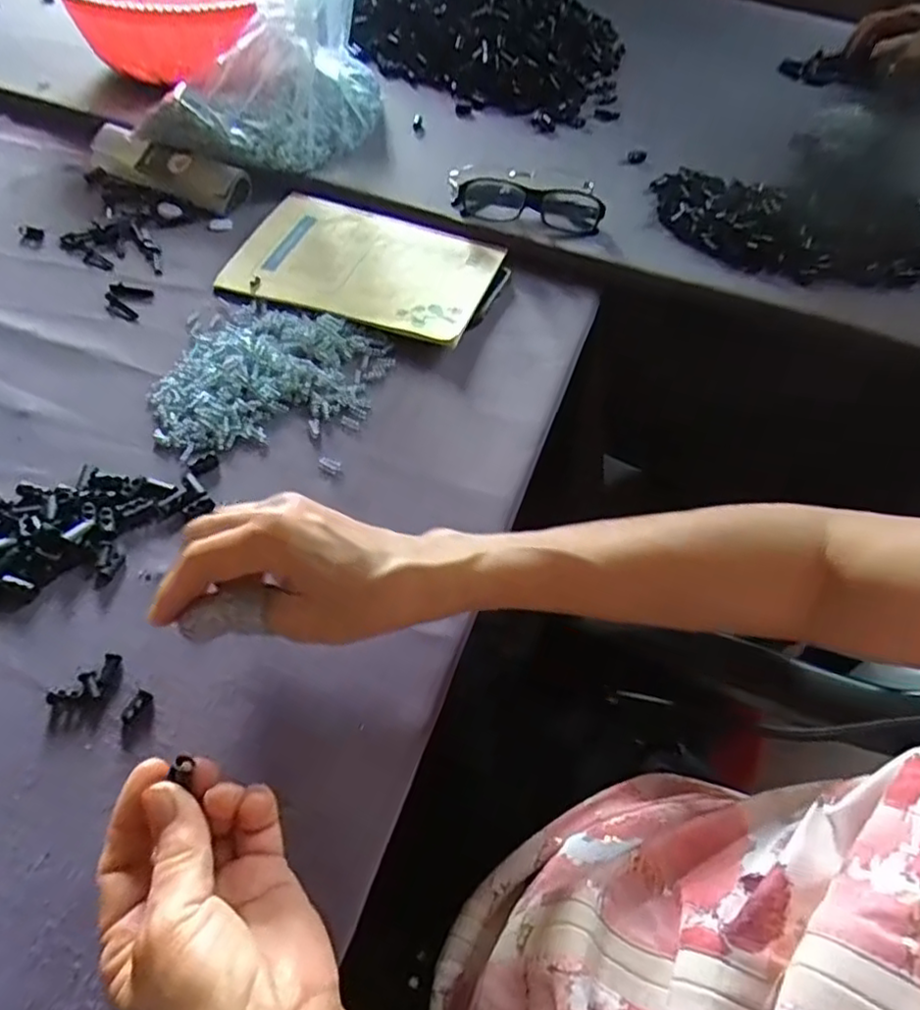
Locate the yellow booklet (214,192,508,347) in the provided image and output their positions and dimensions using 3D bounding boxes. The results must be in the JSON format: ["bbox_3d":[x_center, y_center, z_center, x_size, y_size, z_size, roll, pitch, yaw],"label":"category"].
[{"bbox_3d":[-0.079,-0.201,0.551,0.206,0.014,0.146,19,54,10],"label":"yellow booklet"}]

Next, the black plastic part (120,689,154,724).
[{"bbox_3d":[-0.159,0.099,0.324,0.008,0.004,0.017,22,54,13],"label":"black plastic part"}]

